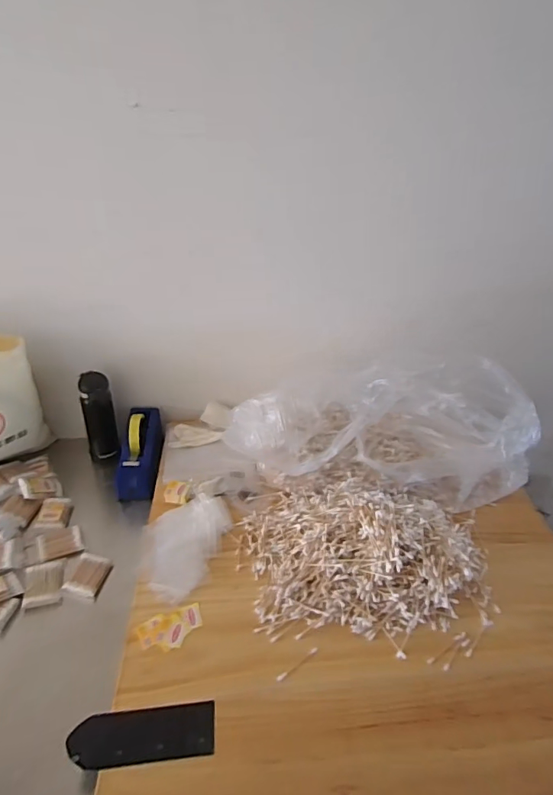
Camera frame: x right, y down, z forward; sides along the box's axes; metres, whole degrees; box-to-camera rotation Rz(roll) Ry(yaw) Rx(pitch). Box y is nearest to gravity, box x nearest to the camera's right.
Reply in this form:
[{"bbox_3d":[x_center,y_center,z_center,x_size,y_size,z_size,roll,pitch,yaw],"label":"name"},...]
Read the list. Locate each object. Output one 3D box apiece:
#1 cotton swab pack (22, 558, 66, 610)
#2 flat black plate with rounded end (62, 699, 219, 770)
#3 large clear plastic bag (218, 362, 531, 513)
[{"bbox_3d":[-0.399,0.317,0.791,0.063,0.015,0.083,-10,36,-18],"label":"cotton swab pack"},{"bbox_3d":[-0.165,0.420,0.572,0.171,0.008,0.058,-2,35,-7],"label":"flat black plate with rounded end"},{"bbox_3d":[0.194,0.063,0.879,0.542,0.251,0.218,-6,35,-13],"label":"large clear plastic bag"}]

